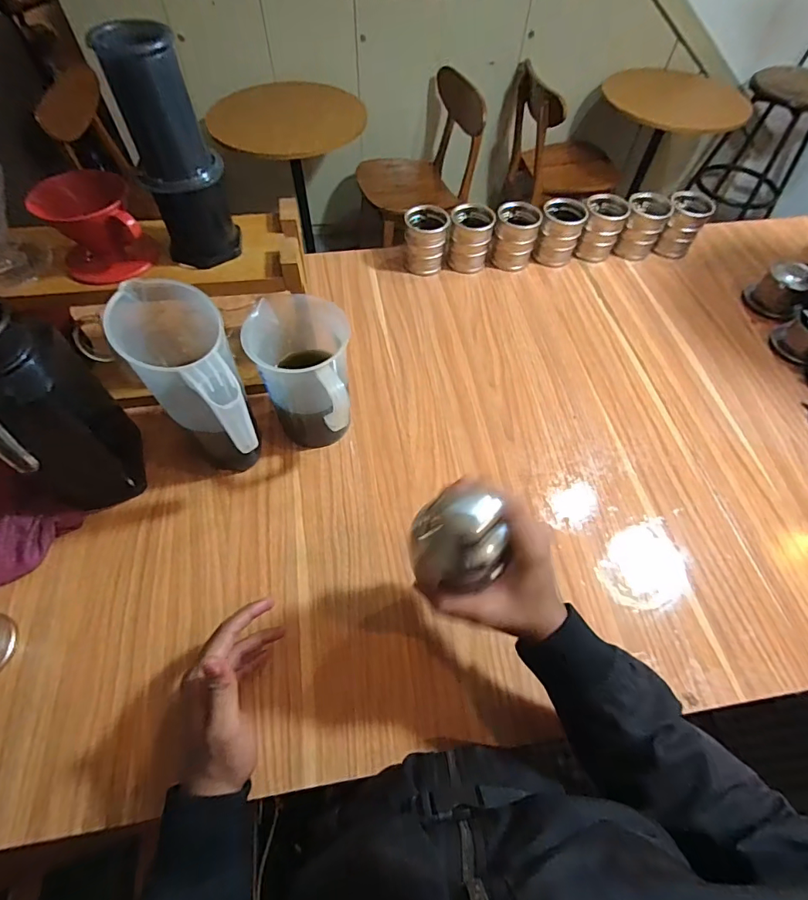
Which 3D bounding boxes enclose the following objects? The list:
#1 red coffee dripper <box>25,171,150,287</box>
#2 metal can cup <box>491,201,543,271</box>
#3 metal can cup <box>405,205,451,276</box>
[{"bbox_3d":[-0.323,-0.228,0.476,0.092,0.081,0.084,-21,61,-14],"label":"red coffee dripper"},{"bbox_3d":[0.197,-0.380,0.804,0.072,0.093,0.063,13,58,6],"label":"metal can cup"},{"bbox_3d":[0.038,-0.366,0.791,0.072,0.089,0.074,1,58,-1],"label":"metal can cup"}]

